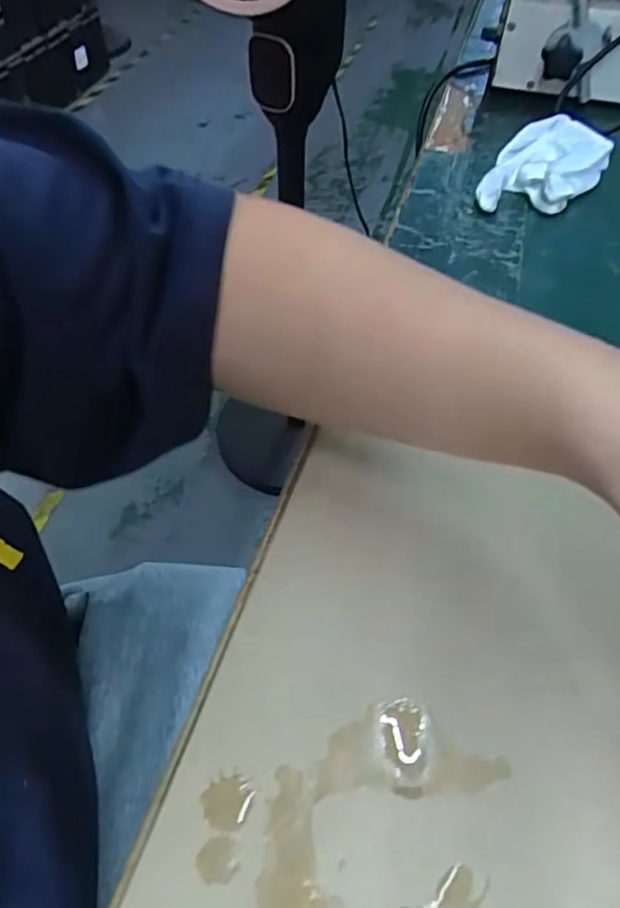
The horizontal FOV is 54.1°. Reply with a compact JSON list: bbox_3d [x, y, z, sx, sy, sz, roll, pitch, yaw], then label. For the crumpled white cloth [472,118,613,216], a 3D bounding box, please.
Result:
[{"bbox_3d":[0.175,-0.212,0.451,0.077,0.034,0.097,20,54,17],"label":"crumpled white cloth"}]

